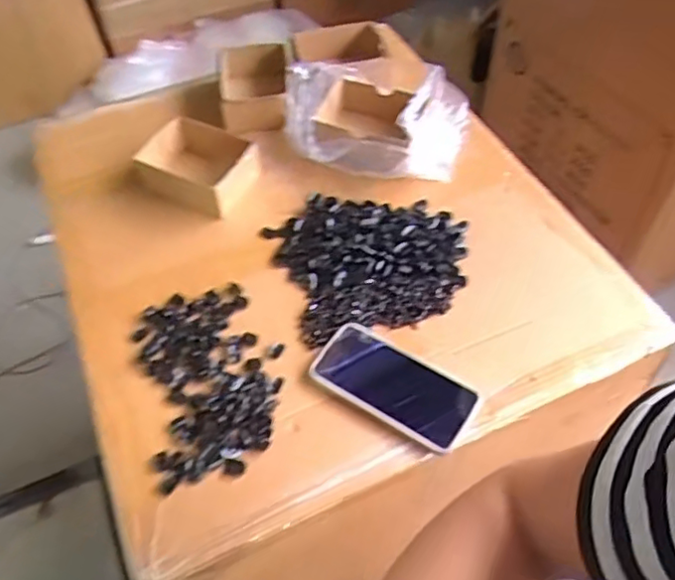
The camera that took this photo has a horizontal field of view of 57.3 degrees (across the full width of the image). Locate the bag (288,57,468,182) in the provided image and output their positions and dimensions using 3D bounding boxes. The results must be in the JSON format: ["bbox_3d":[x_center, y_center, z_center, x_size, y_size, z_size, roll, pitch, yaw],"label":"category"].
[{"bbox_3d":[0.061,-0.239,0.818,0.220,0.086,0.201,31,59,23],"label":"bag"}]

